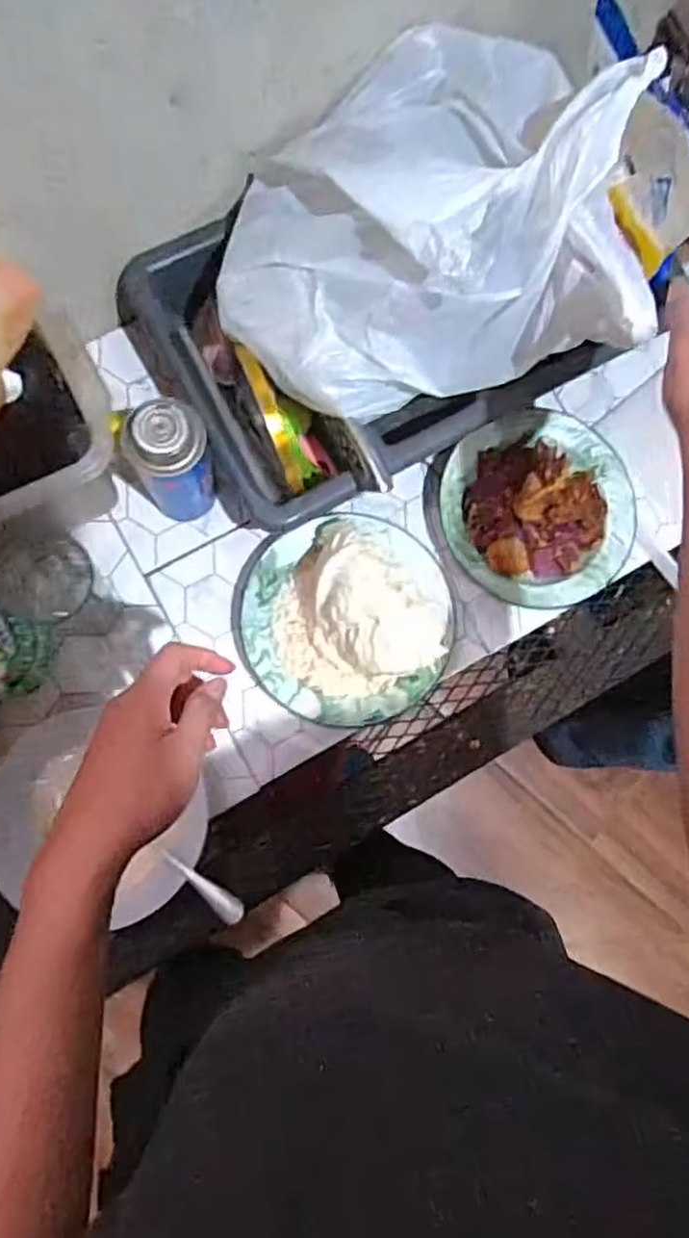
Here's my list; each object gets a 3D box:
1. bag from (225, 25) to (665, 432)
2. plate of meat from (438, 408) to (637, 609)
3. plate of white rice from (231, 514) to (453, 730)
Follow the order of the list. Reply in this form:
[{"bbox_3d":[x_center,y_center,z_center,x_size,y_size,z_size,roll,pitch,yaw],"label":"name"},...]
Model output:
[{"bbox_3d":[0.065,-0.337,0.569,0.305,0.190,0.280,6,82,-5],"label":"bag"},{"bbox_3d":[0.206,-0.116,0.754,0.201,0.059,0.201,1,83,-6],"label":"plate of meat"},{"bbox_3d":[0.011,0.001,0.684,0.211,0.103,0.192,1,83,-6],"label":"plate of white rice"}]

